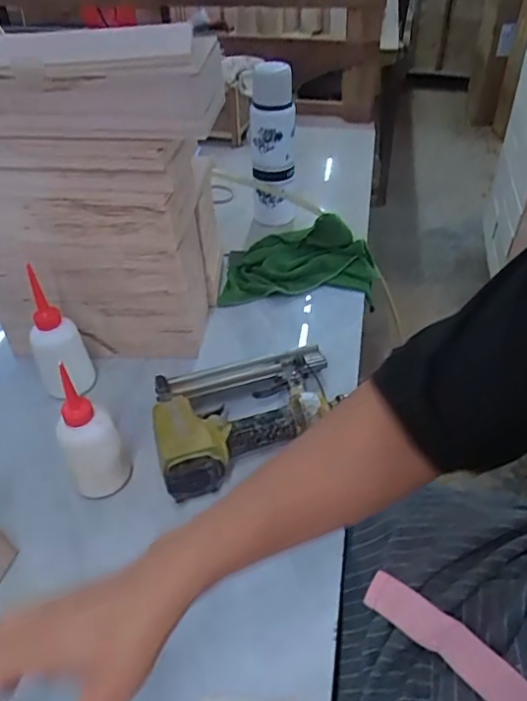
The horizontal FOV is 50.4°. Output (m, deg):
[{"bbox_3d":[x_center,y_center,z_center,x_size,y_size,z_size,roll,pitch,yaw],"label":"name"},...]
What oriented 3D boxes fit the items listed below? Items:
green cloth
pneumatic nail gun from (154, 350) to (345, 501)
[{"bbox_3d":[0.056,-0.135,0.856,0.234,0.072,0.137,4,42,6],"label":"green cloth"},{"bbox_3d":[-0.013,0.069,0.641,0.218,0.054,0.171,-10,42,-10],"label":"pneumatic nail gun"}]

